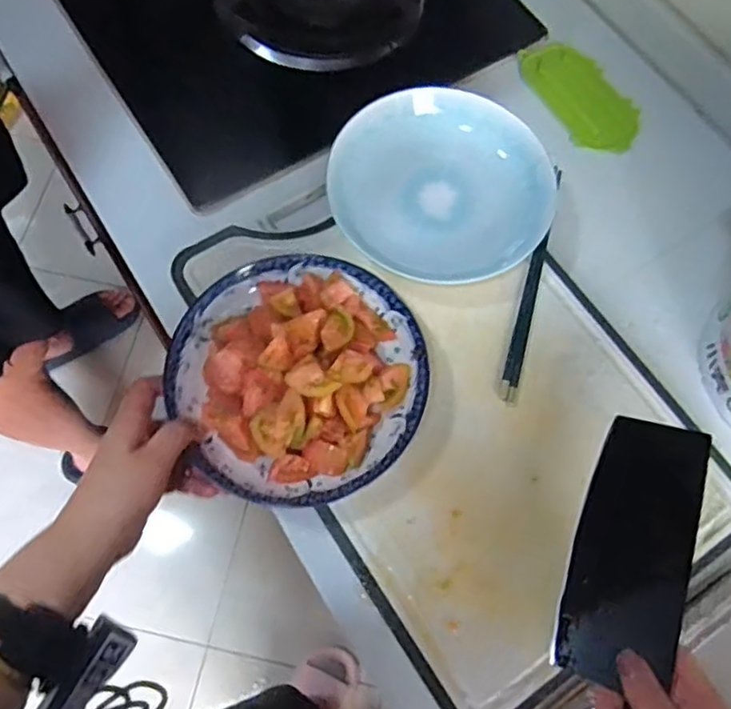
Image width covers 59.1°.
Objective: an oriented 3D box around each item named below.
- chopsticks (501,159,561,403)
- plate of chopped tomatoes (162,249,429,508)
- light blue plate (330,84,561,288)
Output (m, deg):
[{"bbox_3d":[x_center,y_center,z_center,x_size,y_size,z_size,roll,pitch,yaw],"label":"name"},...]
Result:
[{"bbox_3d":[0.150,-0.067,0.572,0.014,0.009,0.230,17,71,4],"label":"chopsticks"},{"bbox_3d":[-0.052,0.010,0.498,0.196,0.043,0.191,0,71,-1],"label":"plate of chopped tomatoes"},{"bbox_3d":[0.069,-0.154,0.580,0.193,0.034,0.173,21,84,1],"label":"light blue plate"}]

